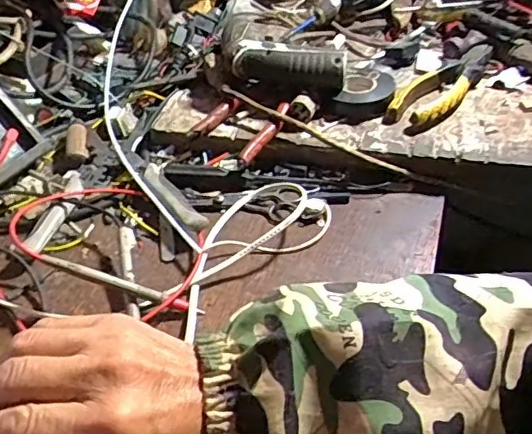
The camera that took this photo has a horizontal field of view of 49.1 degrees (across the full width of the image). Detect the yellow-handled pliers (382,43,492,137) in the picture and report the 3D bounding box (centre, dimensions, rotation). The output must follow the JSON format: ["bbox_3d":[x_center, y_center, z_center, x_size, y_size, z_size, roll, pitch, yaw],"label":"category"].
[{"bbox_3d":[0.182,-0.138,0.601,0.058,0.018,0.171,24,51,27],"label":"yellow-handled pliers"}]

